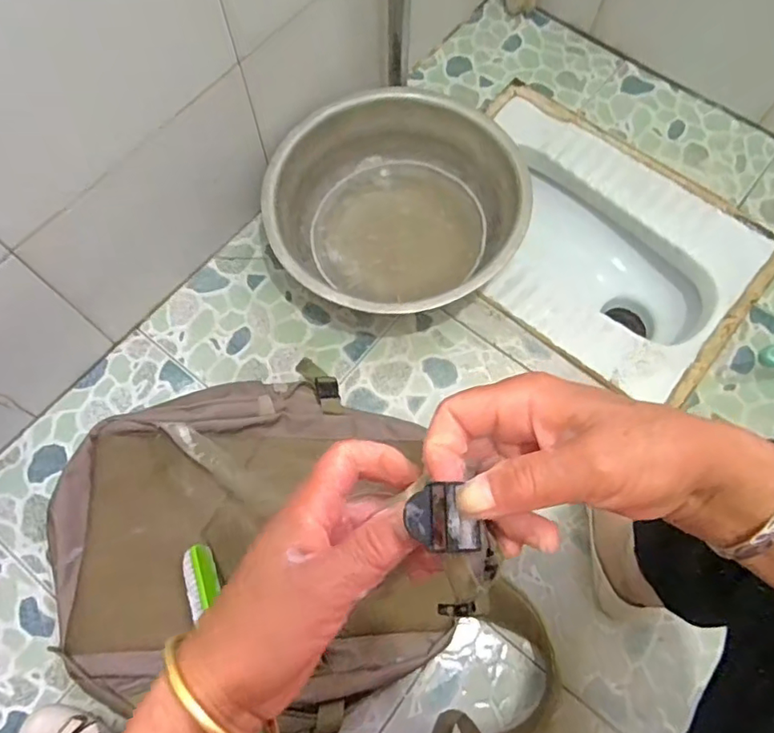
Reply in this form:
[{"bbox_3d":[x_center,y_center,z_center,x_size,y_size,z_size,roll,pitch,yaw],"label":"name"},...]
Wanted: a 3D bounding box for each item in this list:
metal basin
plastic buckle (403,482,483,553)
[{"bbox_3d":[0.012,-0.208,0.799,0.334,0.124,0.323,0,69,1],"label":"metal basin"},{"bbox_3d":[0.025,0.064,0.234,0.030,0.011,0.025,-1,68,-1],"label":"plastic buckle"}]

